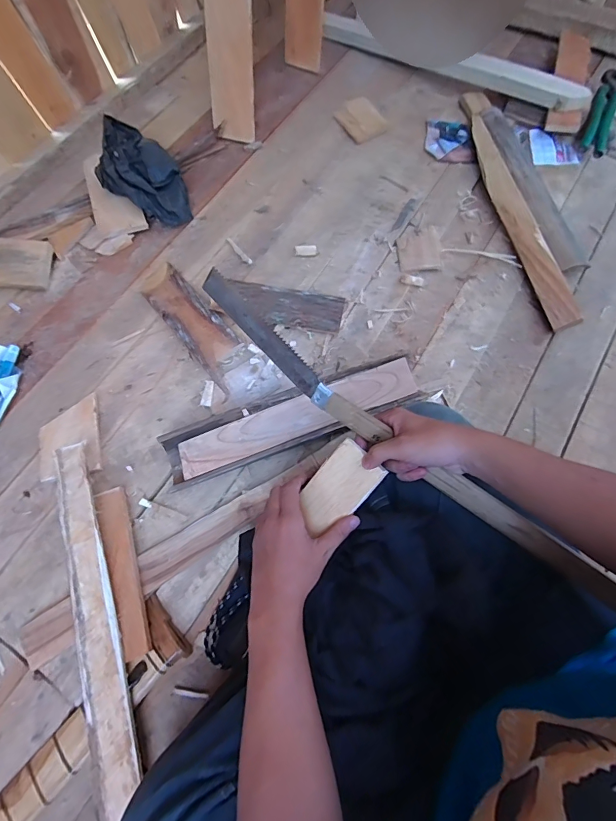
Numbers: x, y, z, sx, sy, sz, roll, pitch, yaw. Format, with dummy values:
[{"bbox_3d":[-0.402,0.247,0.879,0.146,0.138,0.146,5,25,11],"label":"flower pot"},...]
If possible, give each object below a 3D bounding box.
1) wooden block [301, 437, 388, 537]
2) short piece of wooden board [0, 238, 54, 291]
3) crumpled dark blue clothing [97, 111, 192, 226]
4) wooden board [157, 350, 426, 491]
[{"bbox_3d":[0.033,0.087,0.460,0.101,0.008,0.063,-48,63,11],"label":"wooden block"},{"bbox_3d":[-0.574,-0.282,0.773,0.150,0.015,0.091,1,96,-9],"label":"short piece of wooden board"},{"bbox_3d":[-0.346,-0.479,0.830,0.138,0.079,0.251,-34,72,-11],"label":"crumpled dark blue clothing"},{"bbox_3d":[-0.026,0.014,0.647,0.411,0.071,0.088,-20,70,-6],"label":"wooden board"}]

